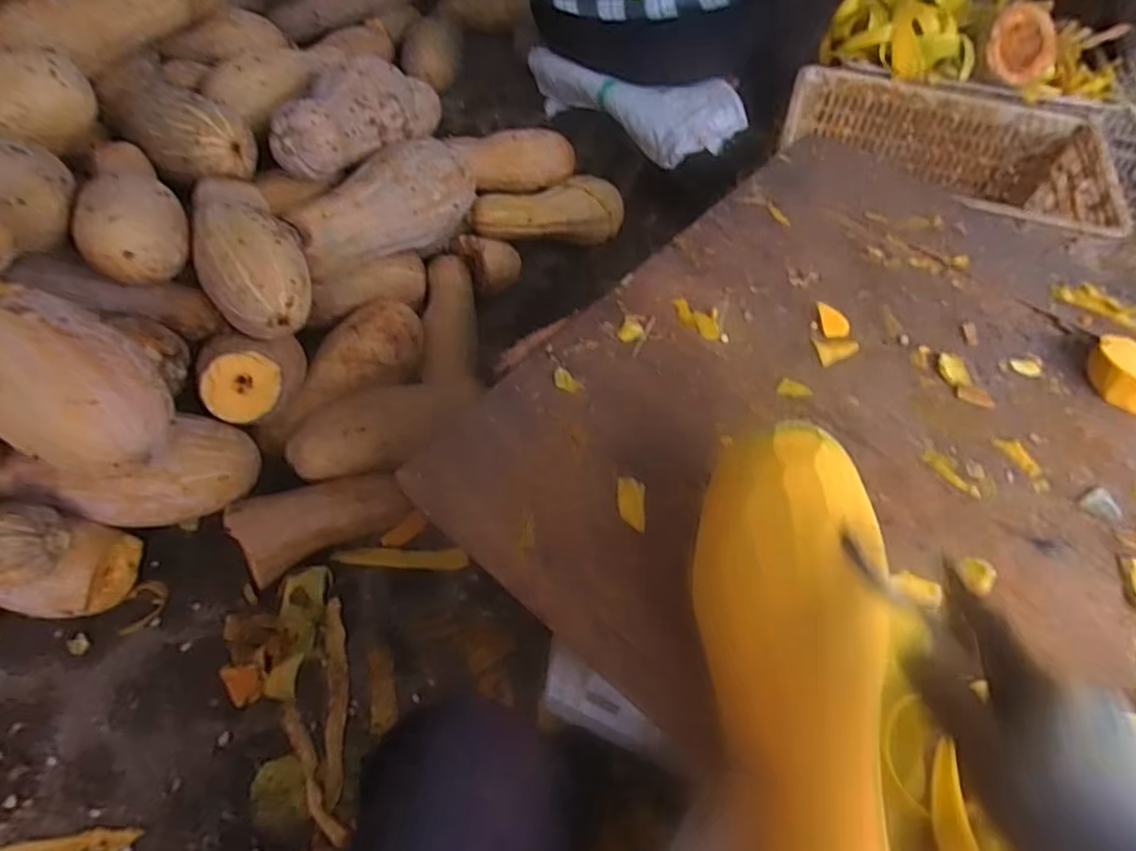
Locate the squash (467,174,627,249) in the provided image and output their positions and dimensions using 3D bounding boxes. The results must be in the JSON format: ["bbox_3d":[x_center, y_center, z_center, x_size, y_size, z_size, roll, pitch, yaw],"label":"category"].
[{"bbox_3d":[-0.025,-0.387,1.188,0.324,0.097,0.088,-15,55,-34],"label":"squash"}]

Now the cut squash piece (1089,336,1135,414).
[{"bbox_3d":[0.560,-0.052,0.641,0.074,0.029,0.084,-14,57,-12],"label":"cut squash piece"}]

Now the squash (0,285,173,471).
[{"bbox_3d":[-0.535,-0.050,0.682,0.224,0.121,0.147,27,57,16],"label":"squash"}]

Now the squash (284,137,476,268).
[{"bbox_3d":[-0.277,-0.332,1.012,0.121,0.135,0.307,36,60,21],"label":"squash"}]

